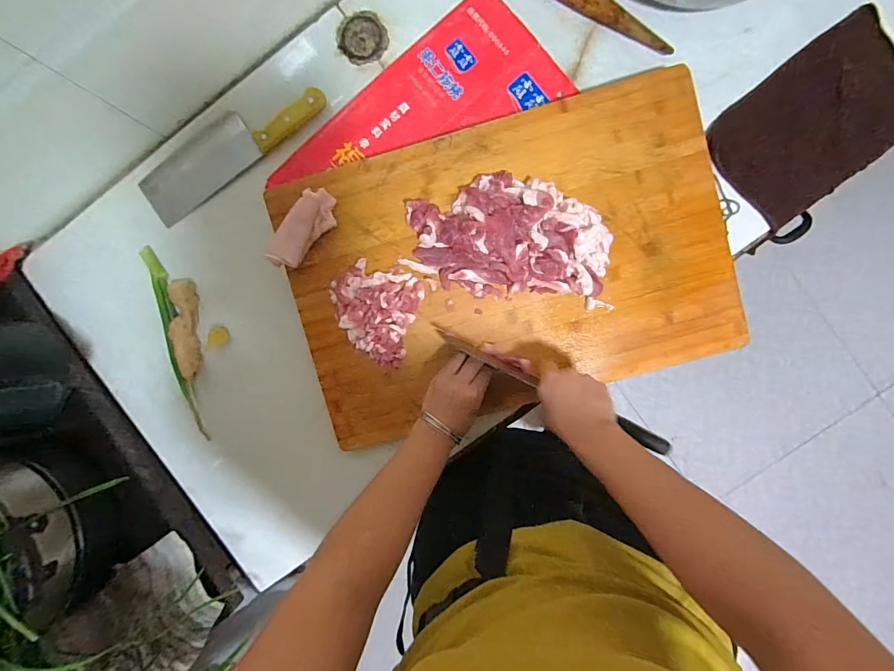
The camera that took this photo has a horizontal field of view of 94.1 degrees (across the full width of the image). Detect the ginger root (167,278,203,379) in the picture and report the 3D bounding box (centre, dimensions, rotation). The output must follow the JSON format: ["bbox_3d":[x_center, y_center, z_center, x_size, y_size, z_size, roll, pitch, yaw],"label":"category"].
[{"bbox_3d":[-0.368,-0.010,0.580,0.028,0.035,0.140,-2,93,5],"label":"ginger root"}]

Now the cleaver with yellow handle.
[{"bbox_3d":[-0.302,-0.261,0.573,0.285,0.015,0.073,-32,90,6],"label":"cleaver with yellow handle"}]

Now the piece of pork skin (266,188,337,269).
[{"bbox_3d":[-0.186,-0.137,0.542,0.046,0.033,0.112,37,96,2],"label":"piece of pork skin"}]

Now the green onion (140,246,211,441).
[{"bbox_3d":[-0.387,0.012,0.588,0.026,0.022,0.279,-13,92,6],"label":"green onion"}]

